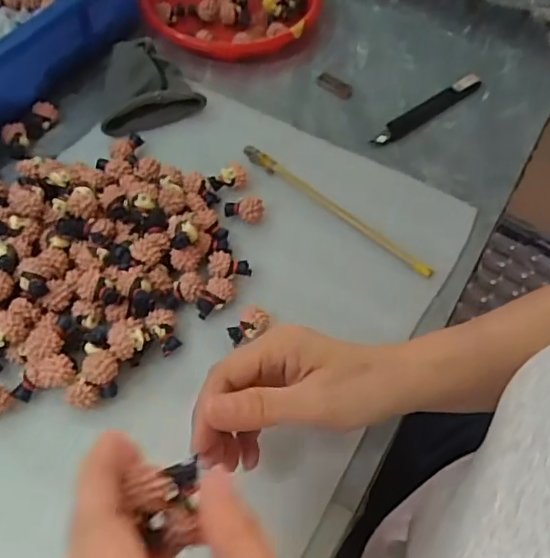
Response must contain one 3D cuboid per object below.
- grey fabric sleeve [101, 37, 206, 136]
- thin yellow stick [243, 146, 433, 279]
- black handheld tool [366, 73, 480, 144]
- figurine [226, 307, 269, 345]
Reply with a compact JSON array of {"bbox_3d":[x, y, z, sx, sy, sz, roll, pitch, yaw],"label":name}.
[{"bbox_3d":[-0.111,-0.168,0.496,0.082,0.034,0.069,-14,60,-12],"label":"grey fabric sleeve"},{"bbox_3d":[0.047,-0.056,0.453,0.178,0.006,0.013,36,62,17],"label":"thin yellow stick"},{"bbox_3d":[0.138,-0.155,0.523,0.134,0.013,0.018,-34,66,-22],"label":"black handheld tool"},{"bbox_3d":[-0.018,0.031,0.391,0.027,0.016,0.017,-25,63,-19],"label":"figurine"}]

